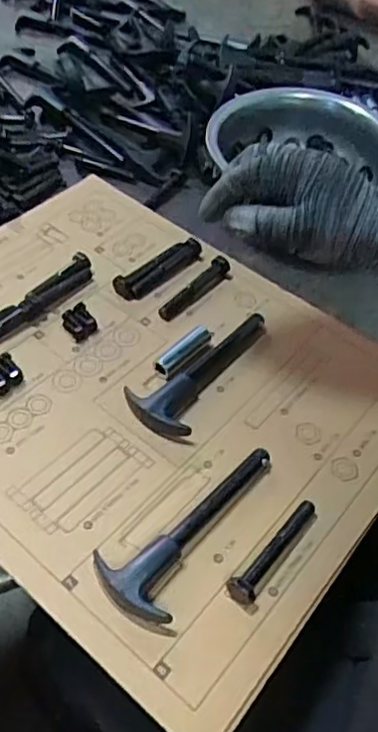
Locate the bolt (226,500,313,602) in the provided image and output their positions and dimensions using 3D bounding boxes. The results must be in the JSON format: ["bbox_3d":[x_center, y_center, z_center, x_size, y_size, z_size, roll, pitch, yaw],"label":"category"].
[{"bbox_3d":[0.051,0.106,0.359,0.015,0.015,0.077,37,58,24],"label":"bolt"}]

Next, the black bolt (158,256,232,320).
[{"bbox_3d":[0.005,-0.062,0.493,0.016,0.015,0.078,37,58,24],"label":"black bolt"}]

